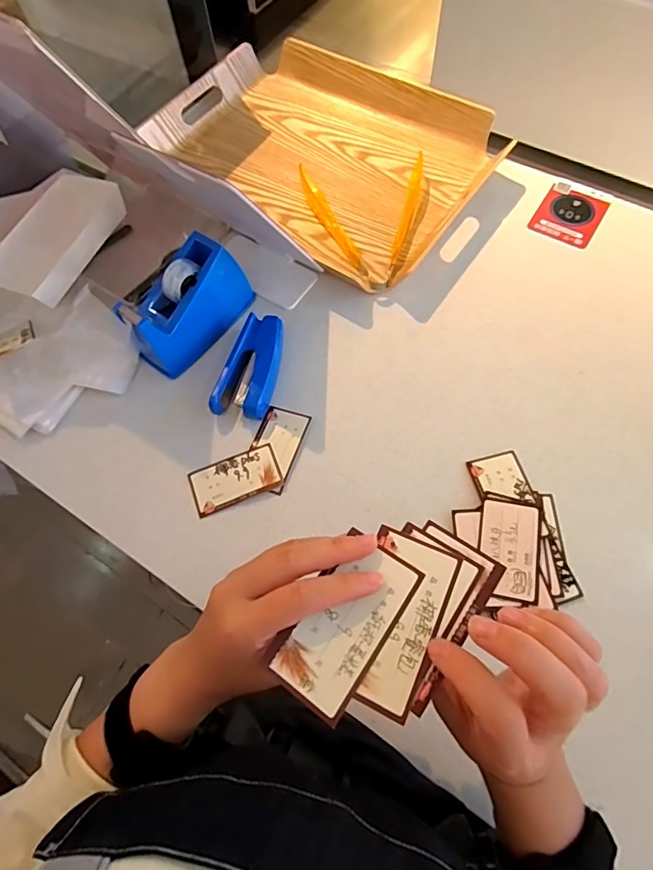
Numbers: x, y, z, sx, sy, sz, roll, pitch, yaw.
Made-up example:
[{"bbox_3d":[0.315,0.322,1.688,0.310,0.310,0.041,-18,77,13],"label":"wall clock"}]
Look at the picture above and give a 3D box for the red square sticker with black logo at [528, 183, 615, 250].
[{"bbox_3d":[0.309,-0.281,0.593,0.074,0.004,0.104,30,71,14],"label":"red square sticker with black logo"}]

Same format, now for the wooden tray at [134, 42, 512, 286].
[{"bbox_3d":[0.012,-0.371,0.621,0.391,0.050,0.313,35,72,16],"label":"wooden tray"}]

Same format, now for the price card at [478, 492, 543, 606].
[{"bbox_3d":[0.166,0.100,0.423,0.053,0.005,0.091,10,67,11],"label":"price card"}]

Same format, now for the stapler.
[{"bbox_3d":[-0.078,-0.073,0.503,0.051,0.028,0.118,14,67,9],"label":"stapler"}]

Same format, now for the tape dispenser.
[{"bbox_3d":[-0.152,-0.144,0.506,0.066,0.087,0.144,37,73,17],"label":"tape dispenser"}]

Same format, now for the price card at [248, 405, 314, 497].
[{"bbox_3d":[-0.052,0.012,0.480,0.049,0.005,0.087,19,68,10],"label":"price card"}]

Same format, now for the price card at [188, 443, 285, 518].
[{"bbox_3d":[-0.090,0.044,0.470,0.088,0.005,0.049,-21,67,-7],"label":"price card"}]

